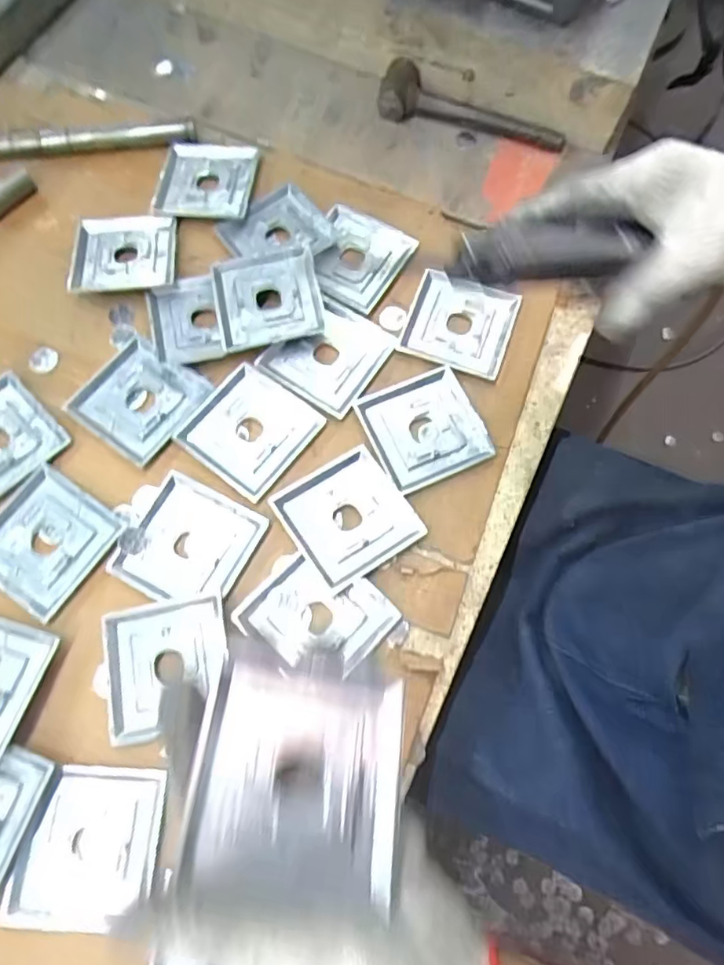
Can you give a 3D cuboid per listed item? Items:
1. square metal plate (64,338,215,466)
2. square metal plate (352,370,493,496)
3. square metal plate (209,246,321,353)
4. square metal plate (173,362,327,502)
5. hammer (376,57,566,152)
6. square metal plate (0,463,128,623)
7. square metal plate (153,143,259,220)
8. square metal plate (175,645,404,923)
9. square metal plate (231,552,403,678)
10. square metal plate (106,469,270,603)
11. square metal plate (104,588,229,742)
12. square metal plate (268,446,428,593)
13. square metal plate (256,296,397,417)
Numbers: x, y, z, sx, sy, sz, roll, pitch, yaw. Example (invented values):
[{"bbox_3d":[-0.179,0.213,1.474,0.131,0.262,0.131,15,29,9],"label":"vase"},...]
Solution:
[{"bbox_3d":[-0.189,-0.071,0.489,0.089,0.009,0.088,33,75,10],"label":"square metal plate"},{"bbox_3d":[0.052,-0.046,0.479,0.086,0.005,0.090,-23,73,-7],"label":"square metal plate"},{"bbox_3d":[-0.083,-0.162,0.509,0.090,0.016,0.092,-11,72,-4],"label":"square metal plate"},{"bbox_3d":[-0.093,-0.045,0.478,0.091,0.004,0.093,36,75,11],"label":"square metal plate"},{"bbox_3d":[0.112,-0.381,0.588,0.192,0.047,0.028,18,73,6],"label":"hammer"},{"bbox_3d":[-0.246,0.044,0.449,0.092,0.005,0.091,34,75,10],"label":"square metal plate"},{"bbox_3d":[-0.156,-0.299,0.571,0.094,0.011,0.098,6,72,2],"label":"square metal plate"},{"bbox_3d":[-0.026,0.122,0.251,0.087,0.009,0.094,15,56,-13],"label":"square metal plate"},{"bbox_3d":[-0.033,0.099,0.431,0.089,0.012,0.088,43,77,13],"label":"square metal plate"},{"bbox_3d":[-0.133,0.047,0.444,0.091,0.011,0.089,27,74,8],"label":"square metal plate"},{"bbox_3d":[-0.140,0.131,0.413,0.088,0.012,0.089,-10,72,-4],"label":"square metal plate"},{"bbox_3d":[-0.011,0.026,0.452,0.088,0.009,0.091,-33,75,-10],"label":"square metal plate"},{"bbox_3d":[-0.027,-0.113,0.498,0.084,0.015,0.092,34,75,10],"label":"square metal plate"}]

